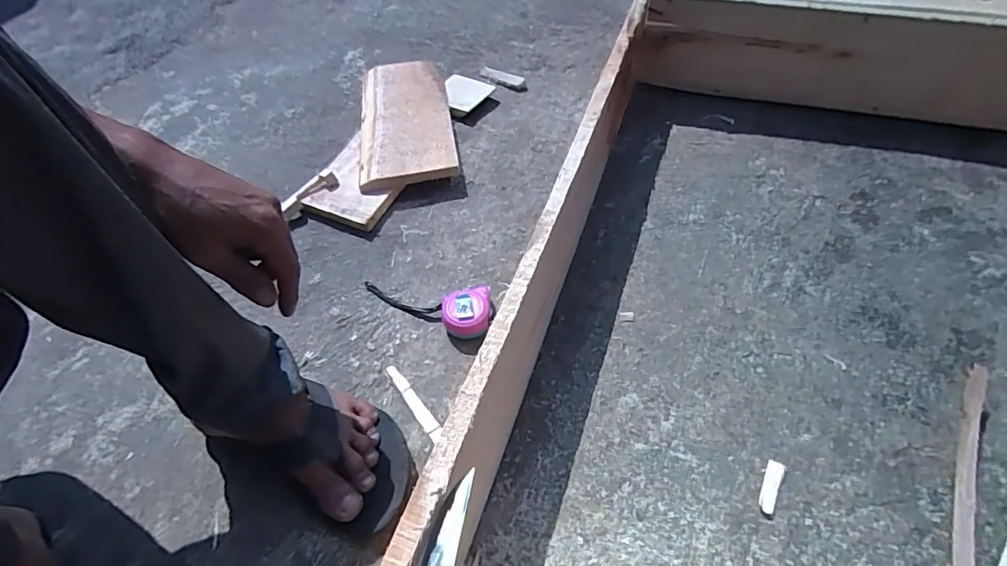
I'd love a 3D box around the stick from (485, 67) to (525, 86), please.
[{"bbox_3d":[-0.001,-0.388,0.949,0.086,0.010,0.030,26,59,23],"label":"stick"}]

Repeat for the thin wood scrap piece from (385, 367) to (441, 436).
[{"bbox_3d":[-0.103,0.128,0.564,0.016,0.005,0.097,-32,56,-19],"label":"thin wood scrap piece"}]

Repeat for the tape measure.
[{"bbox_3d":[-0.097,0.028,0.621,0.174,0.036,0.060,6,53,10],"label":"tape measure"}]

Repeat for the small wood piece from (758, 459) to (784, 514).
[{"bbox_3d":[0.253,0.192,0.478,0.015,0.004,0.051,23,58,21],"label":"small wood piece"}]

